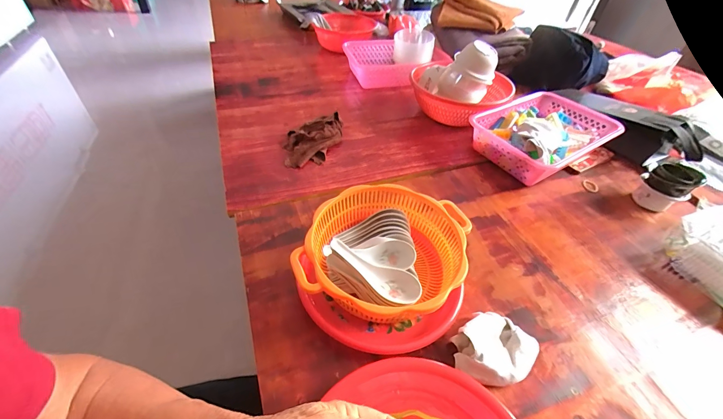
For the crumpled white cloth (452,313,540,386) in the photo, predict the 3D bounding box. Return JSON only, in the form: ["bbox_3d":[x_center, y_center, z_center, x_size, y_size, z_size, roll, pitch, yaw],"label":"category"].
[{"bbox_3d":[0.168,0.178,0.401,0.102,0.039,0.085,-32,55,-31],"label":"crumpled white cloth"}]

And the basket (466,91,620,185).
[{"bbox_3d":[0.416,-0.170,0.730,0.312,0.089,0.217,-23,51,-25],"label":"basket"}]

